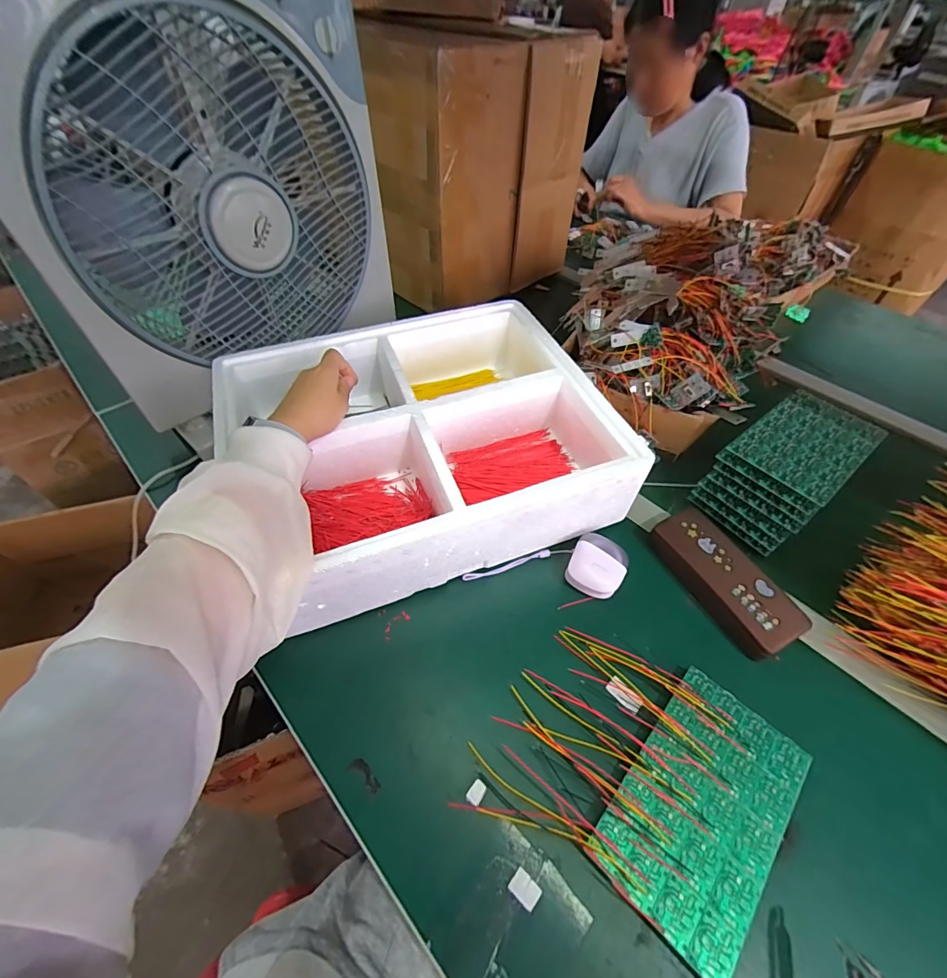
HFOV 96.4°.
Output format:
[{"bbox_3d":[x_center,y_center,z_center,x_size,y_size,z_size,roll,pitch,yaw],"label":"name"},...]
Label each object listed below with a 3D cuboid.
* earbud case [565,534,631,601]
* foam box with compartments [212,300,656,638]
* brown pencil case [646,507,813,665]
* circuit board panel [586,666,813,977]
[{"bbox_3d":[0.130,0.080,0.445,0.055,0.037,0.064,22,53,14],"label":"earbud case"},{"bbox_3d":[-0.059,-0.060,0.482,0.367,0.109,0.317,-16,53,-16],"label":"foam box with compartments"},{"bbox_3d":[0.255,0.093,0.435,0.064,0.044,0.150,-22,55,-20],"label":"brown pencil case"},{"bbox_3d":[0.175,0.241,0.327,0.103,0.019,0.172,37,57,24],"label":"circuit board panel"}]

